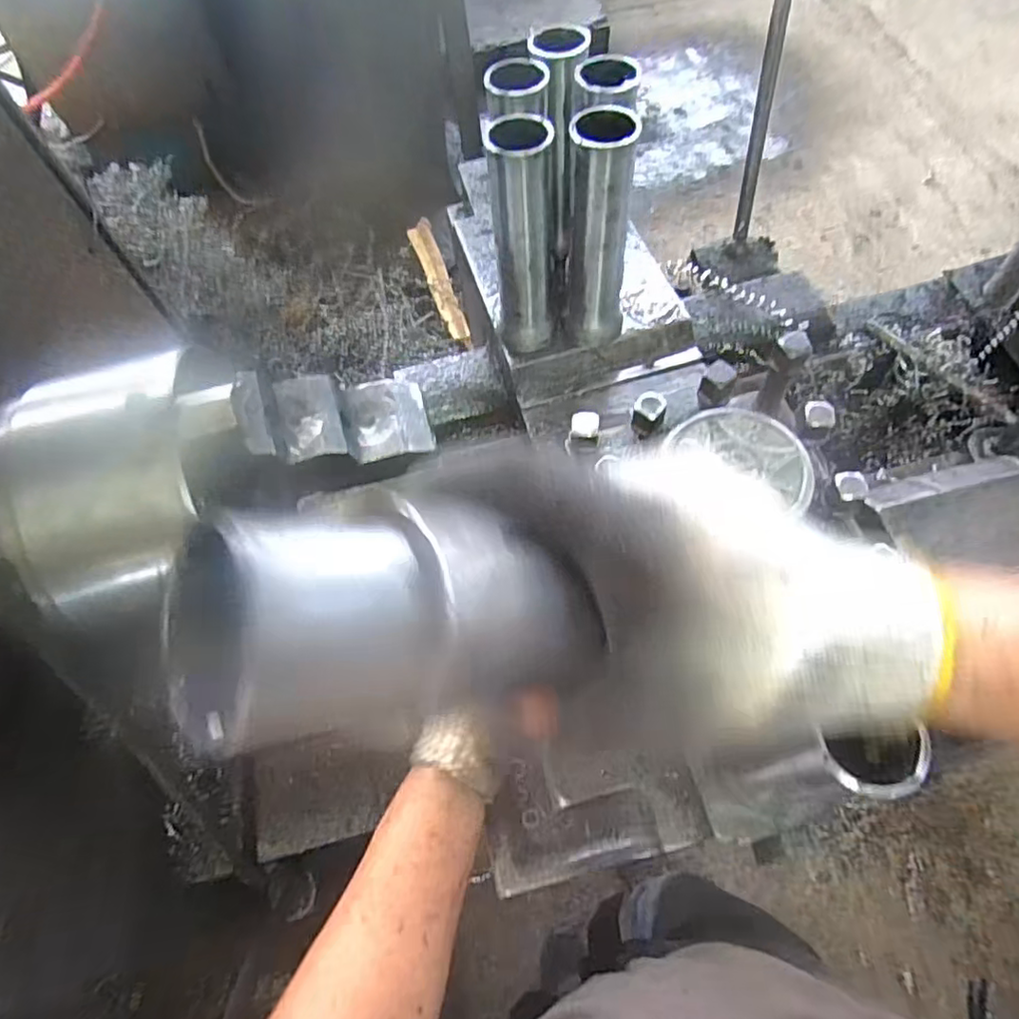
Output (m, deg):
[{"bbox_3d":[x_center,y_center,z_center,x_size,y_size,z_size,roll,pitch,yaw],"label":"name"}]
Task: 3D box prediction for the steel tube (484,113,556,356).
[{"bbox_3d":[0.012,-0.221,0.519,0.048,0.195,0.047,-5,63,1],"label":"steel tube"}]

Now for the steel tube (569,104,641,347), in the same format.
[{"bbox_3d":[0.076,-0.225,0.518,0.049,0.192,0.047,4,63,6],"label":"steel tube"}]

